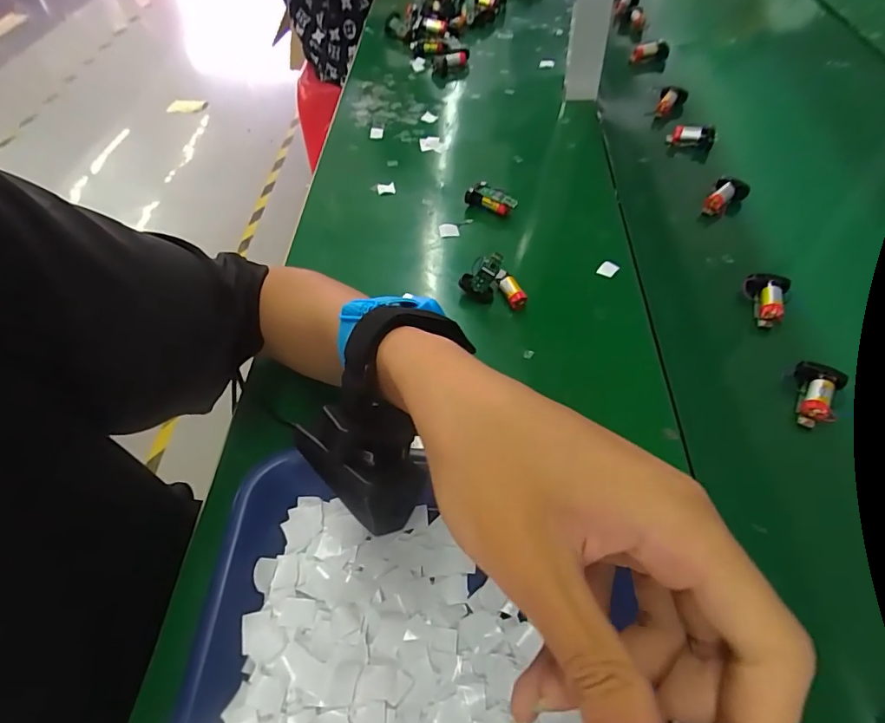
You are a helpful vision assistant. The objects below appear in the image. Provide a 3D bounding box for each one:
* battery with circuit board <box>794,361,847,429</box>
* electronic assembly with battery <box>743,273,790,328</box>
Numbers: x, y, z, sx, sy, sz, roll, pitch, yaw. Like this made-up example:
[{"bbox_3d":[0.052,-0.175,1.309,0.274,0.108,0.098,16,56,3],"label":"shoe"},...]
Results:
[{"bbox_3d":[0.282,0.026,0.364,0.030,0.021,0.049,26,58,20],"label":"battery with circuit board"},{"bbox_3d":[0.282,-0.055,0.424,0.033,0.023,0.042,23,57,18],"label":"electronic assembly with battery"}]

